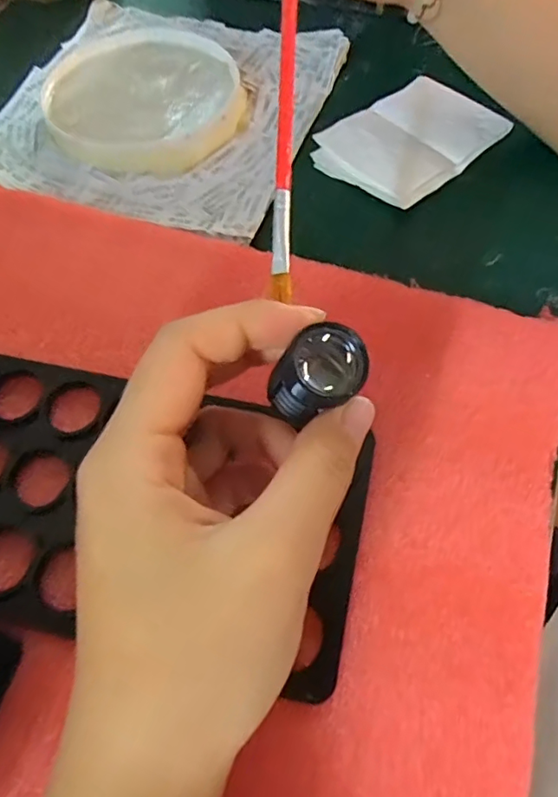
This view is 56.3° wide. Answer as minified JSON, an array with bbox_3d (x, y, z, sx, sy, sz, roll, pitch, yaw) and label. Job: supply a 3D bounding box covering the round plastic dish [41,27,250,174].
[{"bbox_3d":[-0.080,-0.185,0.321,0.115,0.019,0.113,-1,61,2],"label":"round plastic dish"}]

